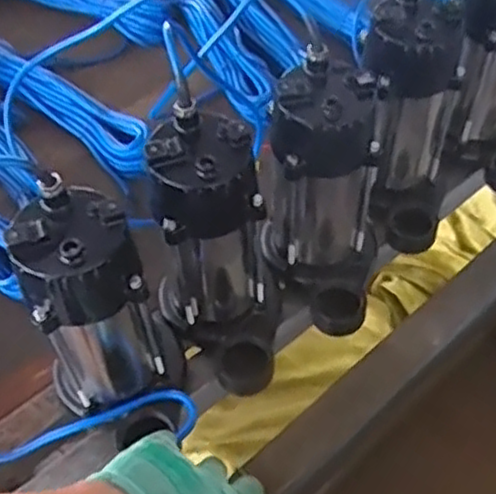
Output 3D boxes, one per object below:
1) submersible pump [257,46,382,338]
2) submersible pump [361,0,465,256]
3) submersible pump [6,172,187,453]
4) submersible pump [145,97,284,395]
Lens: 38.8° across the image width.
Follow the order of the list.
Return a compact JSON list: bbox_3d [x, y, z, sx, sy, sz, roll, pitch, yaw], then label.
[{"bbox_3d":[0.071,-0.041,0.662,0.116,0.220,0.137,6,53,5],"label":"submersible pump"},{"bbox_3d":[0.170,-0.120,0.721,0.091,0.230,0.133,-28,58,-19],"label":"submersible pump"},{"bbox_3d":[-0.114,0.056,0.589,0.130,0.219,0.124,22,56,16],"label":"submersible pump"},{"bbox_3d":[-0.017,0.008,0.631,0.102,0.235,0.149,-34,60,-22],"label":"submersible pump"}]

